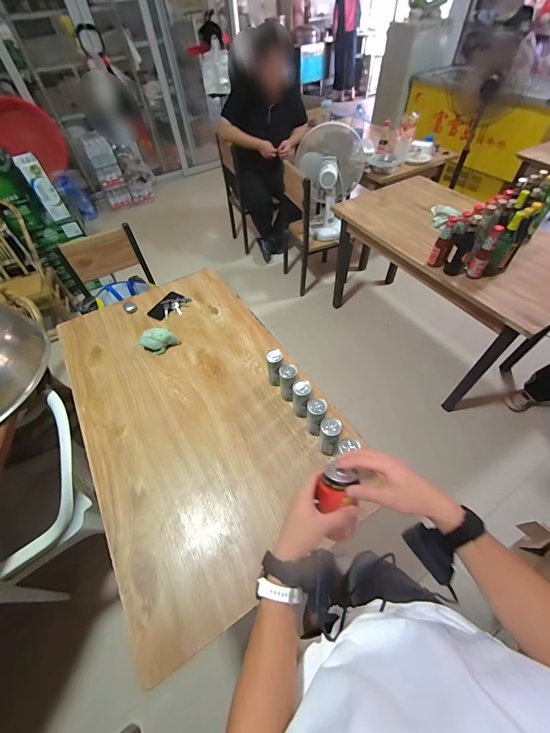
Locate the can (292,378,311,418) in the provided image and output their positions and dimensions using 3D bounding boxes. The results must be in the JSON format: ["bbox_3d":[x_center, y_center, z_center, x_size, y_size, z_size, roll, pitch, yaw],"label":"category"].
[{"bbox_3d":[0.078,0.098,0.855,0.048,0.132,0.057,-3,54,1],"label":"can"}]

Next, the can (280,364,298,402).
[{"bbox_3d":[0.044,0.056,0.890,0.061,0.129,0.054,36,64,25],"label":"can"}]

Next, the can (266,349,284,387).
[{"bbox_3d":[0.003,0.011,0.919,0.048,0.140,0.054,-4,54,0],"label":"can"}]

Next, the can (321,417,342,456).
[{"bbox_3d":[0.144,0.188,0.782,0.048,0.140,0.049,-2,54,2],"label":"can"}]

